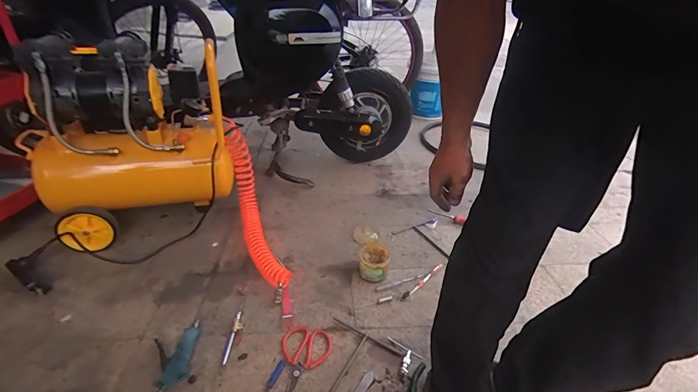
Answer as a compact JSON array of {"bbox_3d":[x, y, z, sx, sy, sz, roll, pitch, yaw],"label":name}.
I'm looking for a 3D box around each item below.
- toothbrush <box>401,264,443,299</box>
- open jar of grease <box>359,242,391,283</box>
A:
[{"bbox_3d":[0.211,0.241,0.999,0.183,0.009,0.016,-26,44,-35],"label":"toothbrush"},{"bbox_3d":[0.072,0.191,1.007,0.087,0.069,0.102,7,35,7],"label":"open jar of grease"}]

